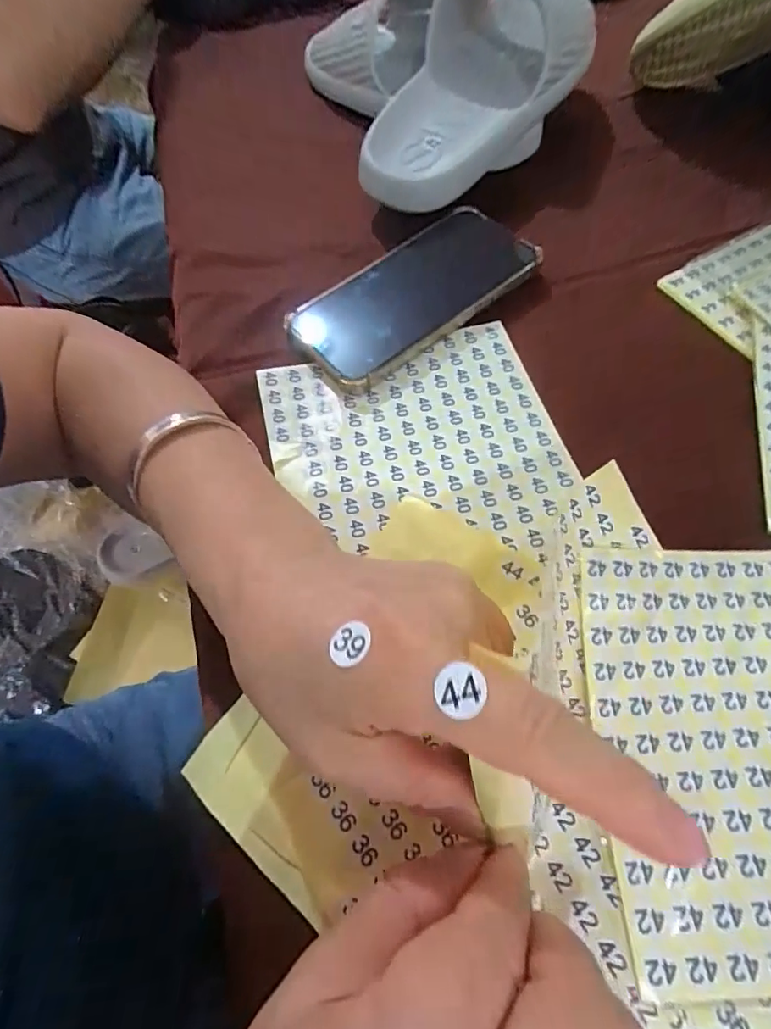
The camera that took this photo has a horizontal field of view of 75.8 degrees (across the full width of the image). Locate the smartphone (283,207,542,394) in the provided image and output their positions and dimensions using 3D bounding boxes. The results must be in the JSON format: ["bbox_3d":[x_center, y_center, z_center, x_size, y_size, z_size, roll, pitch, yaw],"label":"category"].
[{"bbox_3d":[0.016,-0.141,0.315,0.156,0.015,0.078,-38,67,-17],"label":"smartphone"}]

